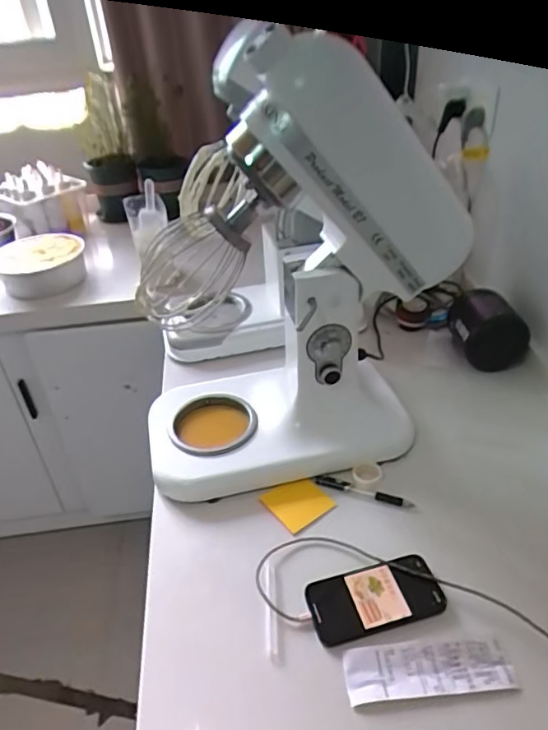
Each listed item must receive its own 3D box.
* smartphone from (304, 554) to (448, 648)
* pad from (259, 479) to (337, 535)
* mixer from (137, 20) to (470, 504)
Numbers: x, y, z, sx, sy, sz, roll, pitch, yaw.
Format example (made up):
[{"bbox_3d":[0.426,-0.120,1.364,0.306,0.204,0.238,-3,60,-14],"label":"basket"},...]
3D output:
[{"bbox_3d":[0.114,0.263,0.611,0.146,0.008,0.074,-11,36,-10],"label":"smartphone"},{"bbox_3d":[0.033,0.187,0.736,0.074,0.009,0.076,-25,41,-26],"label":"pad"},{"bbox_3d":[0.005,-0.107,0.695,0.346,0.524,0.218,-9,36,-7],"label":"mixer"}]

